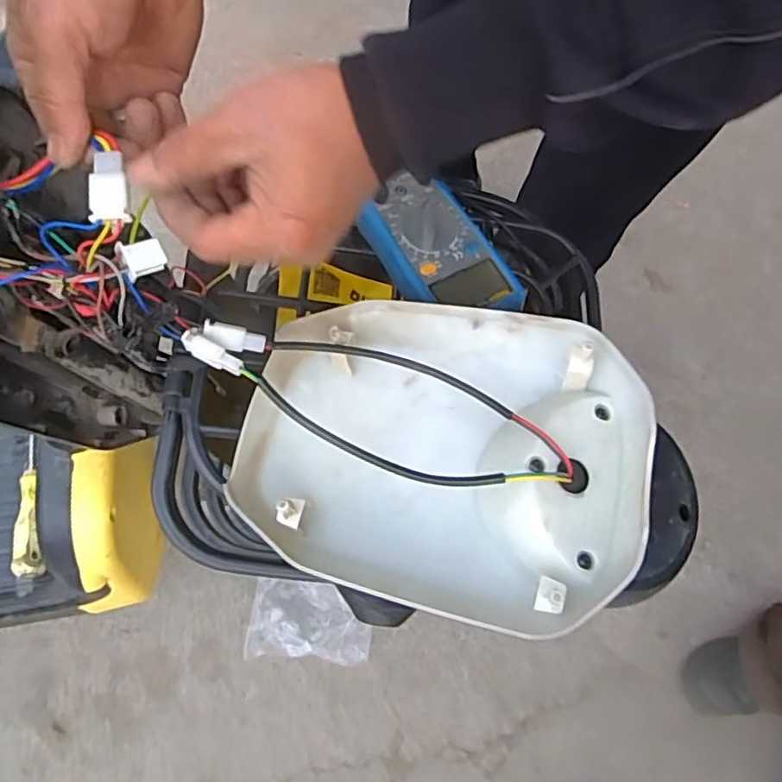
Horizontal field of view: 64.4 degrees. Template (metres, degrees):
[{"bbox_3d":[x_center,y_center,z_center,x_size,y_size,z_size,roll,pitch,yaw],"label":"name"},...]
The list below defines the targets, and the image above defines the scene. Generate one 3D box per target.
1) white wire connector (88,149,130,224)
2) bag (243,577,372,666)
[{"bbox_3d":[-0.136,-0.099,0.297,0.017,0.005,0.036,-5,82,-5],"label":"white wire connector"},{"bbox_3d":[-0.119,0.338,0.913,0.175,0.036,0.106,4,66,-1],"label":"bag"}]

